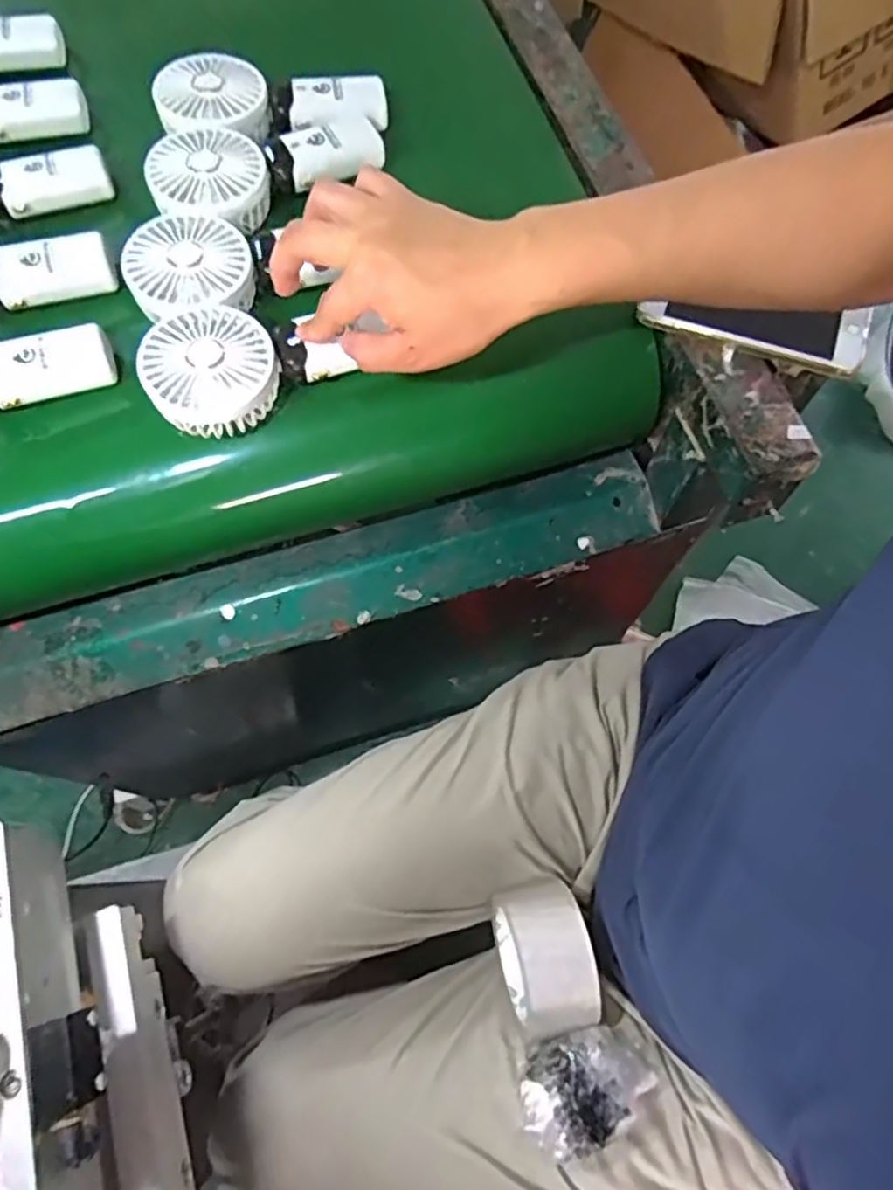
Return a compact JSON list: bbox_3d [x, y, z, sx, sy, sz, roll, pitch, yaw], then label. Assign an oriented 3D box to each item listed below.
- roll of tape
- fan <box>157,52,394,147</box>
[{"bbox_3d":[0.069,0.253,0.480,0.061,0.077,0.095,-15,70,-5],"label":"roll of tape"},{"bbox_3d":[-0.143,-0.405,0.560,0.183,0.036,0.090,4,69,2],"label":"fan"}]

